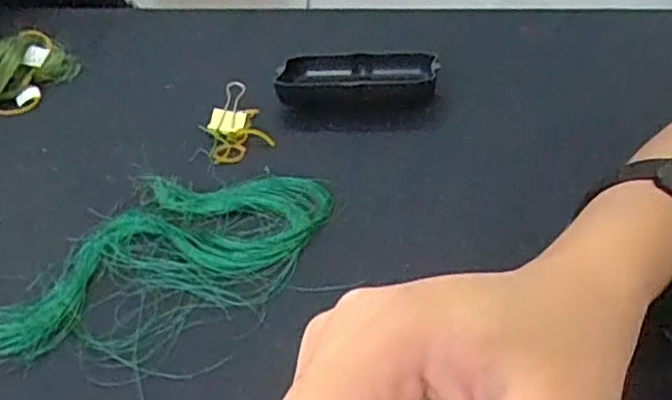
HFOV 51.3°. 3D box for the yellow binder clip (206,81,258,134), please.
[{"bbox_3d":[-0.074,-0.064,0.484,0.028,0.030,0.028,3,35,13],"label":"yellow binder clip"}]

